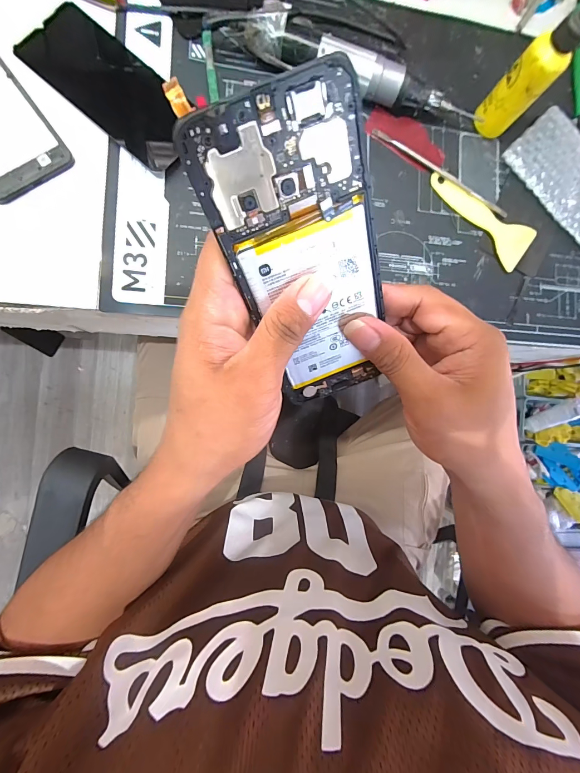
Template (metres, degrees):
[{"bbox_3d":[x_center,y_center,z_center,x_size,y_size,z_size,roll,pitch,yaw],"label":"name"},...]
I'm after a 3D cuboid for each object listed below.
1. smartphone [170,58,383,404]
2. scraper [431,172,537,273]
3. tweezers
[{"bbox_3d":[0.012,-0.054,0.175,0.071,0.004,0.161,-21,133,2],"label":"smartphone"},{"bbox_3d":[0.195,-0.176,0.342,0.122,0.009,0.048,36,83,-6],"label":"scraper"},{"bbox_3d":[0.153,-0.216,0.336,0.158,0.007,0.011,29,84,-7],"label":"tweezers"}]

